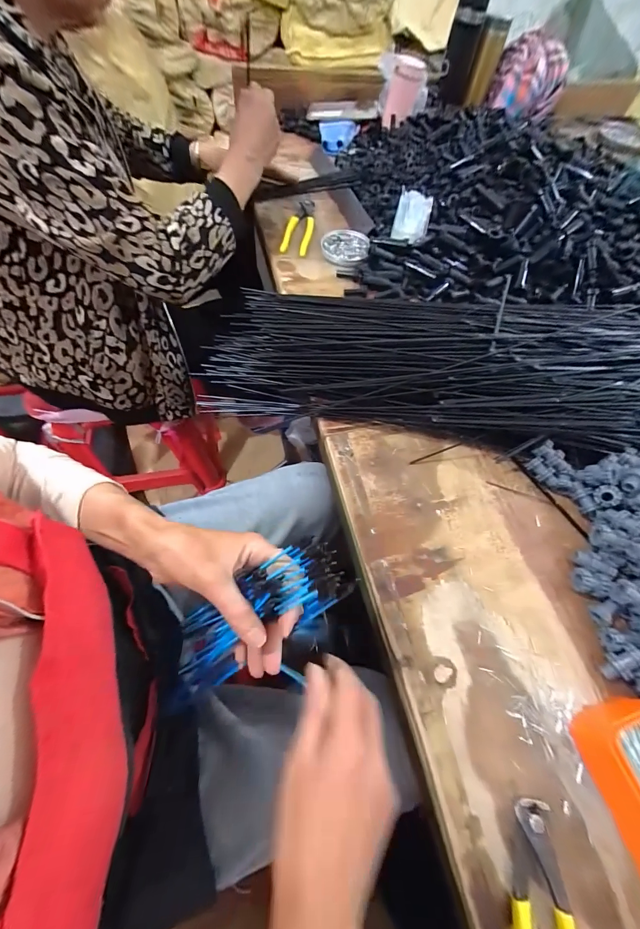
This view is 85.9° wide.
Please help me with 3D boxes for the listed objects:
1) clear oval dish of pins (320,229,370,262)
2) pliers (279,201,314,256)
[{"bbox_3d":[0.047,-0.401,0.629,0.085,0.011,0.081,14,63,3],"label":"clear oval dish of pins"},{"bbox_3d":[-0.037,-0.445,0.644,0.047,0.021,0.168,9,63,0],"label":"pliers"}]

